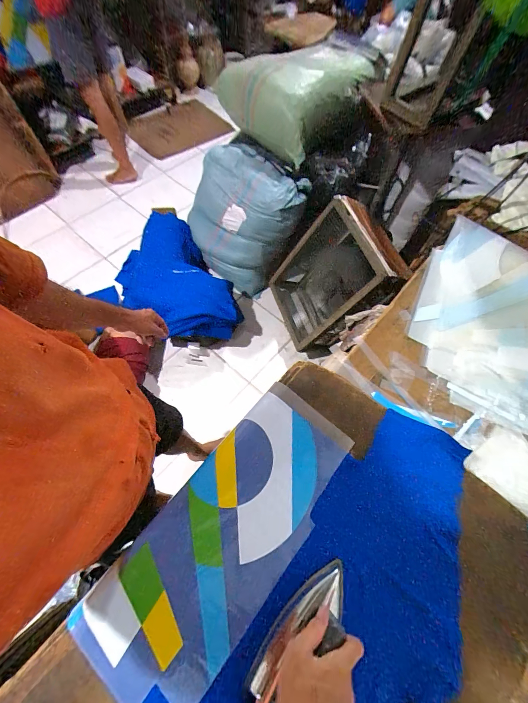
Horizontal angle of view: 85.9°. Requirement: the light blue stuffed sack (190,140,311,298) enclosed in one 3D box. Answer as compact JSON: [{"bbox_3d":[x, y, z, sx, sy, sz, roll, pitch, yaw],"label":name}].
[{"bbox_3d":[-0.103,-0.676,1.514,0.568,0.584,0.357,36,67,13],"label":"light blue stuffed sack"}]

